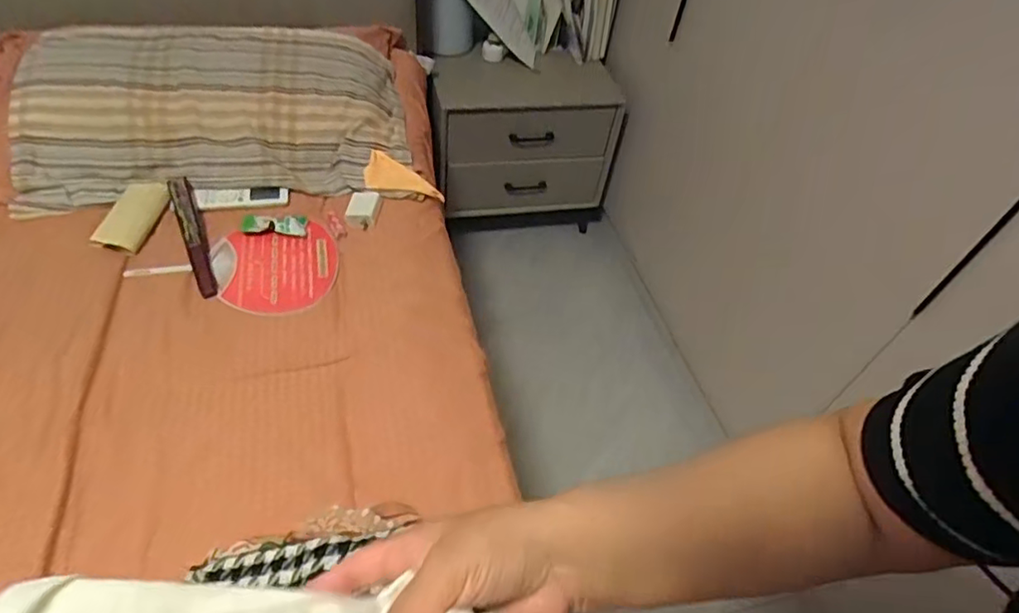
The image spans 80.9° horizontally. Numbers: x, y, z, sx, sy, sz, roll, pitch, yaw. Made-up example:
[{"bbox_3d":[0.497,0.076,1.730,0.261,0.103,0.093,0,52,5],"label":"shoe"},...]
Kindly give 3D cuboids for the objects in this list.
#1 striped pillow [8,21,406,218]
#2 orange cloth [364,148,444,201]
[{"bbox_3d":[-0.567,-0.416,1.202,0.691,0.135,0.434,-7,49,-14],"label":"striped pillow"},{"bbox_3d":[-0.201,-0.255,1.163,0.157,0.015,0.087,9,58,-2],"label":"orange cloth"}]

